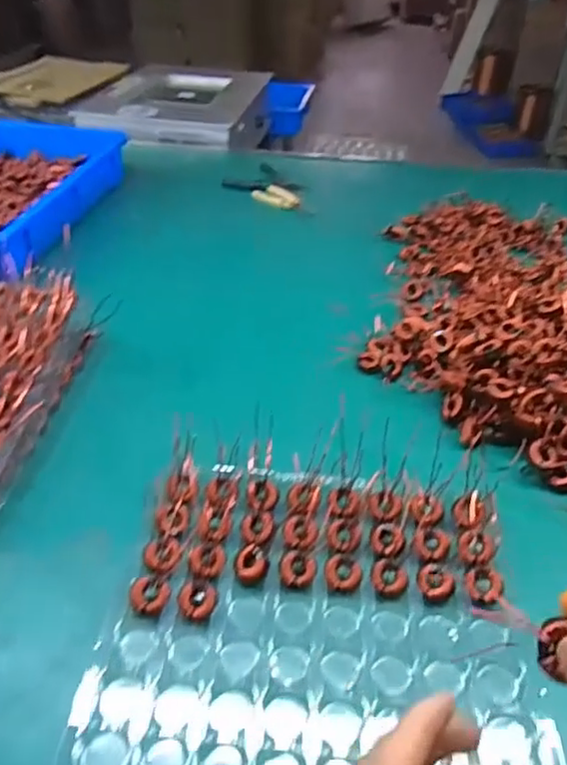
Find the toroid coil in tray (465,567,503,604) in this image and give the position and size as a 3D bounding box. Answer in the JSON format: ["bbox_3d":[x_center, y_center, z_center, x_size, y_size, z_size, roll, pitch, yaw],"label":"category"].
[{"bbox_3d":[0.146,0.147,0.443,0.025,0.008,0.025,5,56,25],"label":"toroid coil in tray"}]

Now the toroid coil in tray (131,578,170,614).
[{"bbox_3d":[-0.094,0.150,0.427,0.027,0.006,0.025,8,39,7],"label":"toroid coil in tray"}]

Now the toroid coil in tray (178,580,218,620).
[{"bbox_3d":[-0.061,0.152,0.426,0.028,0.009,0.024,14,40,14],"label":"toroid coil in tray"}]

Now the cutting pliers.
[{"bbox_3d":[-0.016,-0.338,1.069,0.110,0.015,0.195,-25,46,-30],"label":"cutting pliers"}]

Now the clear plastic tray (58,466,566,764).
[{"bbox_3d":[0.022,0.178,0.411,0.281,0.033,0.275,5,38,3],"label":"clear plastic tray"}]

